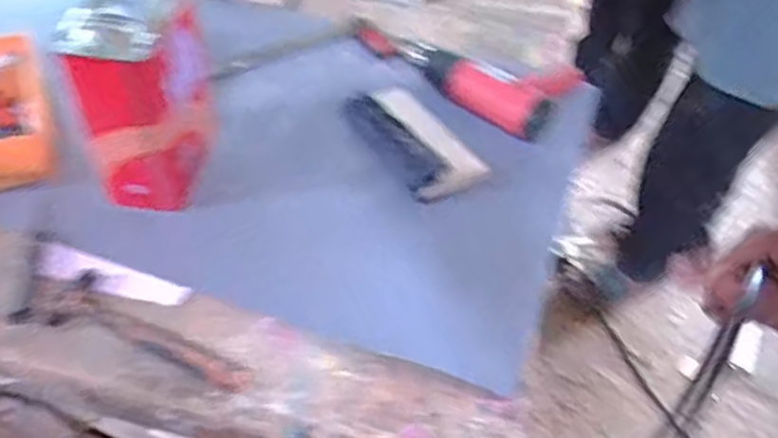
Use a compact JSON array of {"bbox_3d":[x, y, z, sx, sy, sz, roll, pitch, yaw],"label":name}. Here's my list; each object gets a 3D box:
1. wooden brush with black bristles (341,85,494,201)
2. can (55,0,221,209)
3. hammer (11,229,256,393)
[{"bbox_3d":[0.025,-0.122,0.988,0.127,0.049,0.241,-22,53,-23],"label":"wooden brush with black bristles"},{"bbox_3d":[-0.302,-0.155,0.876,0.111,0.247,0.175,9,47,4],"label":"can"},{"bbox_3d":[-0.311,0.118,0.779,0.326,0.024,0.100,28,51,20],"label":"hammer"}]

